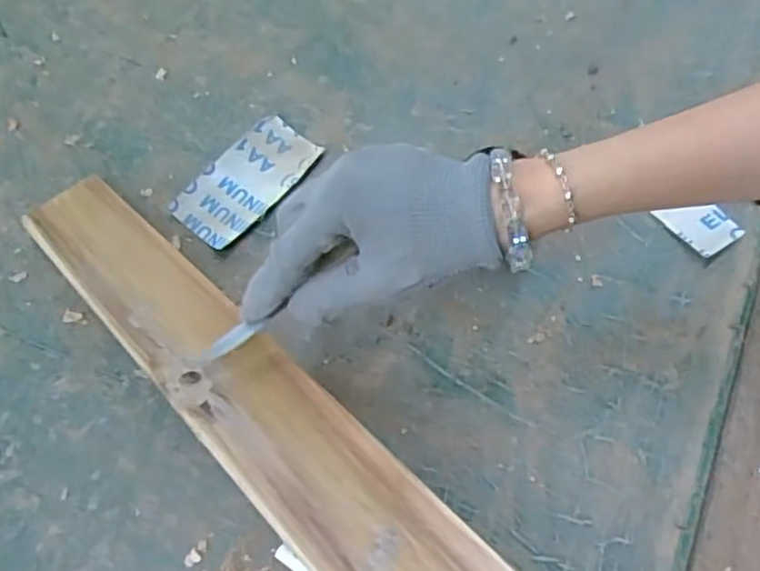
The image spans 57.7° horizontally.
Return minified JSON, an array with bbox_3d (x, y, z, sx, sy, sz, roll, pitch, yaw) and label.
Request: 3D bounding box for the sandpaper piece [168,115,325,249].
[{"bbox_3d":[-0.093,-0.074,0.479,0.057,0.009,0.100,39,76,15],"label":"sandpaper piece"}]

